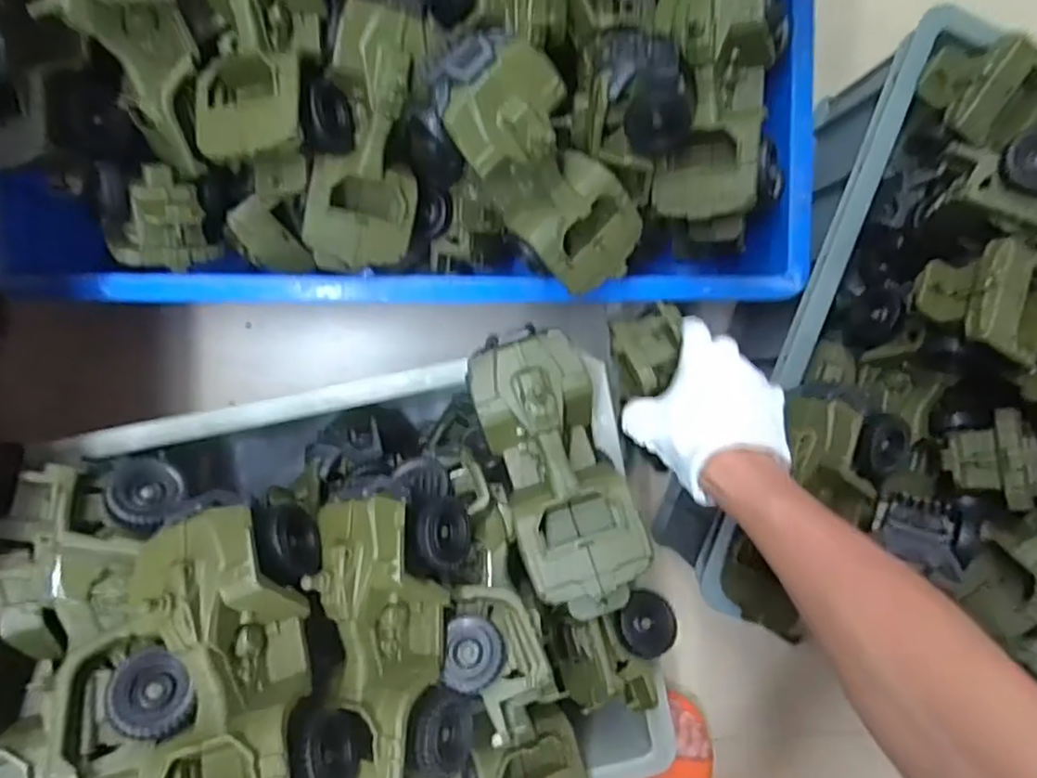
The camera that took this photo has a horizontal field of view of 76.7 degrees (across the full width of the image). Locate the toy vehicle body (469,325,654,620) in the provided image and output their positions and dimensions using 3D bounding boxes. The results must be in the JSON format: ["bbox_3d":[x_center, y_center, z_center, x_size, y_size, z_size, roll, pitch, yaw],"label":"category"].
[{"bbox_3d":[0.026,0.053,0.441,0.077,0.057,0.194,-18,78,-6],"label":"toy vehicle body"}]

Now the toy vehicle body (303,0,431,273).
[{"bbox_3d":[-0.107,-0.172,0.471,0.075,0.051,0.186,10,111,-8],"label":"toy vehicle body"}]

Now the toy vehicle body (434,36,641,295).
[{"bbox_3d":[0.015,-0.149,0.449,0.079,0.064,0.186,-45,130,-2],"label":"toy vehicle body"}]

